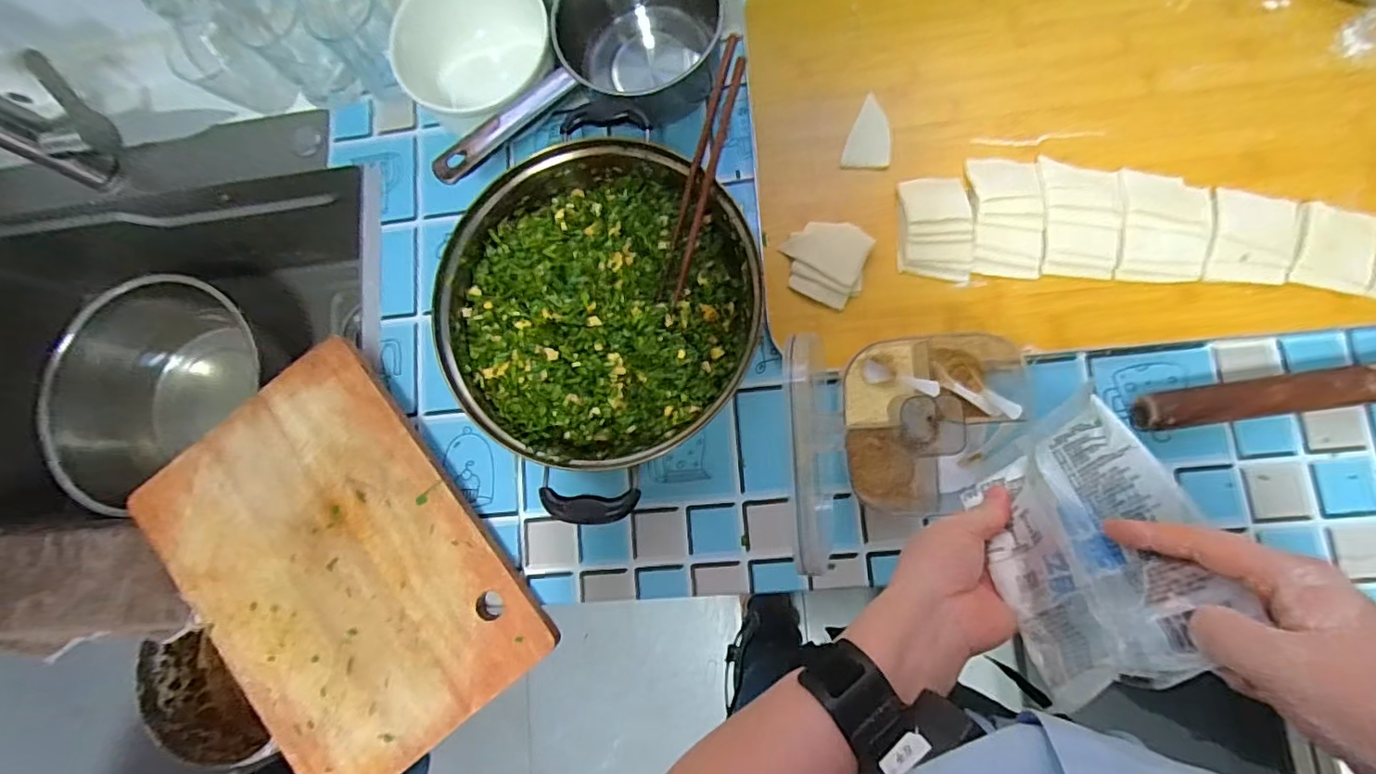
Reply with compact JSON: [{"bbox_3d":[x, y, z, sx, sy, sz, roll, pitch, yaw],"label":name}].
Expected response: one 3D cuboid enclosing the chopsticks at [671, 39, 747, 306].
[{"bbox_3d":[0.011,-0.171,0.470,0.023,0.013,0.197,19,113,8],"label":"chopsticks"}]

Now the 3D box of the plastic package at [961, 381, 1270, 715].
[{"bbox_3d":[0.222,0.085,0.326,0.015,0.107,0.149,24,41,-23],"label":"plastic package"}]

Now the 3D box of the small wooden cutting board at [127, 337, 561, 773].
[{"bbox_3d":[-0.320,0.164,0.528,0.252,0.021,0.355,-39,81,0],"label":"small wooden cutting board"}]

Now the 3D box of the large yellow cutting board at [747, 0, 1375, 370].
[{"bbox_3d":[0.351,-0.223,0.503,0.572,0.027,0.374,-4,83,5],"label":"large yellow cutting board"}]

